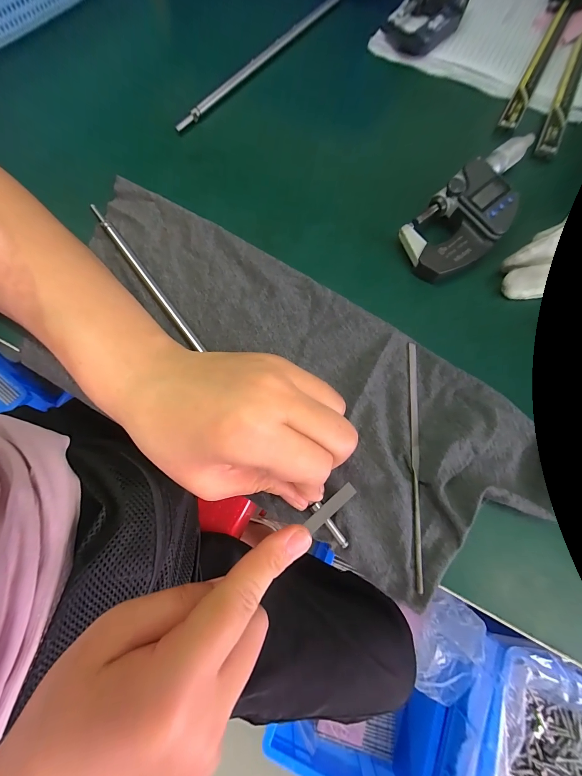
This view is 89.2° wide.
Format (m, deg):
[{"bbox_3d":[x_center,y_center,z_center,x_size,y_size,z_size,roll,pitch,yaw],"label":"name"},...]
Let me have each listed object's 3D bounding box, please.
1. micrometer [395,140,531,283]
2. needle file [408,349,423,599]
[{"bbox_3d":[0.140,-0.136,0.216,0.053,0.021,0.144,44,78,10],"label":"micrometer"},{"bbox_3d":[0.073,0.037,0.172,0.006,0.009,0.138,6,74,0],"label":"needle file"}]

